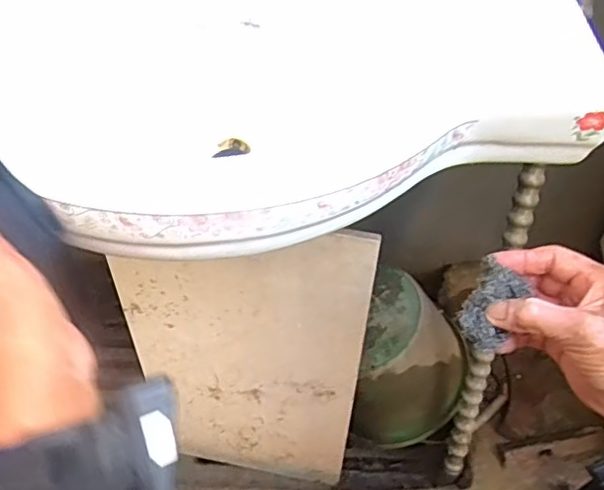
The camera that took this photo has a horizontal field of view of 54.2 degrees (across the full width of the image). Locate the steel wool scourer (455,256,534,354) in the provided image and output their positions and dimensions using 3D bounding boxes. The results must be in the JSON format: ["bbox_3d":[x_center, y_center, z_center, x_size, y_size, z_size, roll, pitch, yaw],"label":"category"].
[{"bbox_3d":[0.148,0.046,0.464,0.043,0.037,0.061,26,58,16],"label":"steel wool scourer"}]

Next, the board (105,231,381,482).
[{"bbox_3d":[-0.078,0.172,0.785,0.296,0.559,0.018,9,46,7],"label":"board"}]

